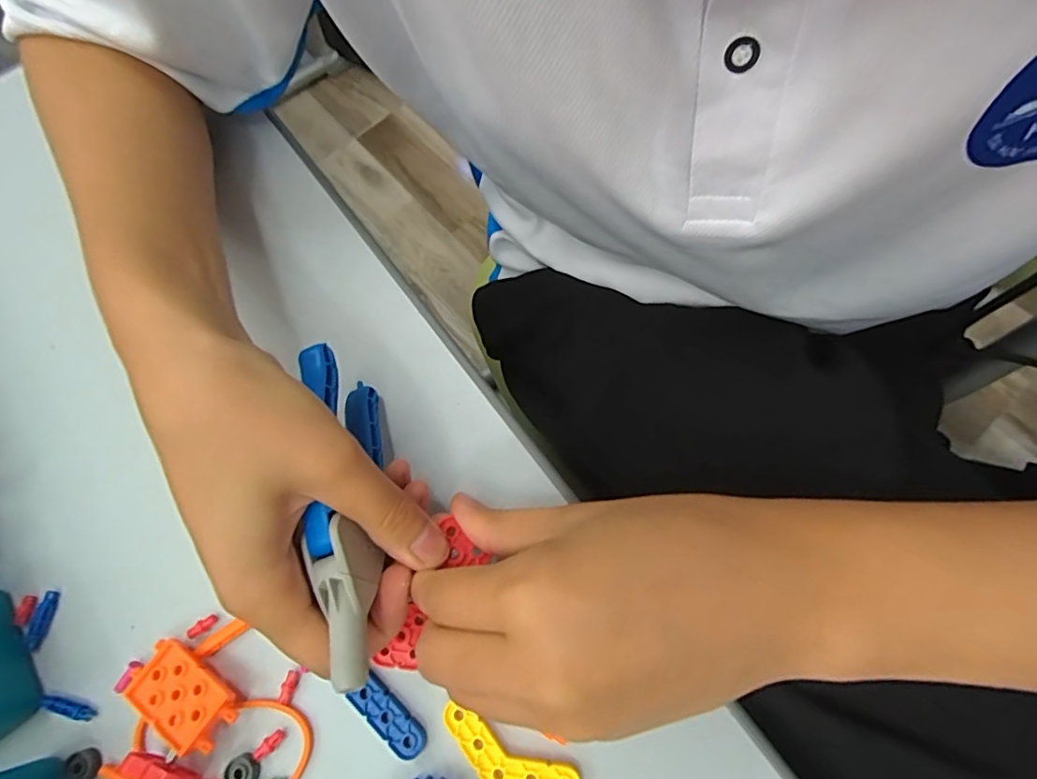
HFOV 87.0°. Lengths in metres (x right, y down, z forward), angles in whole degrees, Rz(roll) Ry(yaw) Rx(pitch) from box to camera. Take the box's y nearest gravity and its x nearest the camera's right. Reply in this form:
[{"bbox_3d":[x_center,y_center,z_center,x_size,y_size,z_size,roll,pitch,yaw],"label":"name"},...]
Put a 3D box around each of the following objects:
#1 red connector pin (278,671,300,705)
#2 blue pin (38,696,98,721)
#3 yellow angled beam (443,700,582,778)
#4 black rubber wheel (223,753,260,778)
[{"bbox_3d":[-0.096,0.124,0.227,0.006,0.004,0.012,14,72,10],"label":"red connector pin"},{"bbox_3d":[-0.194,0.136,0.234,0.027,0.005,0.006,9,71,8],"label":"blue pin"},{"bbox_3d":[-0.005,0.144,0.210,0.057,0.007,0.020,22,73,12],"label":"yellow angled beam"},{"bbox_3d":[-0.111,0.153,0.218,0.013,0.004,0.012,-2,70,4],"label":"black rubber wheel"}]

